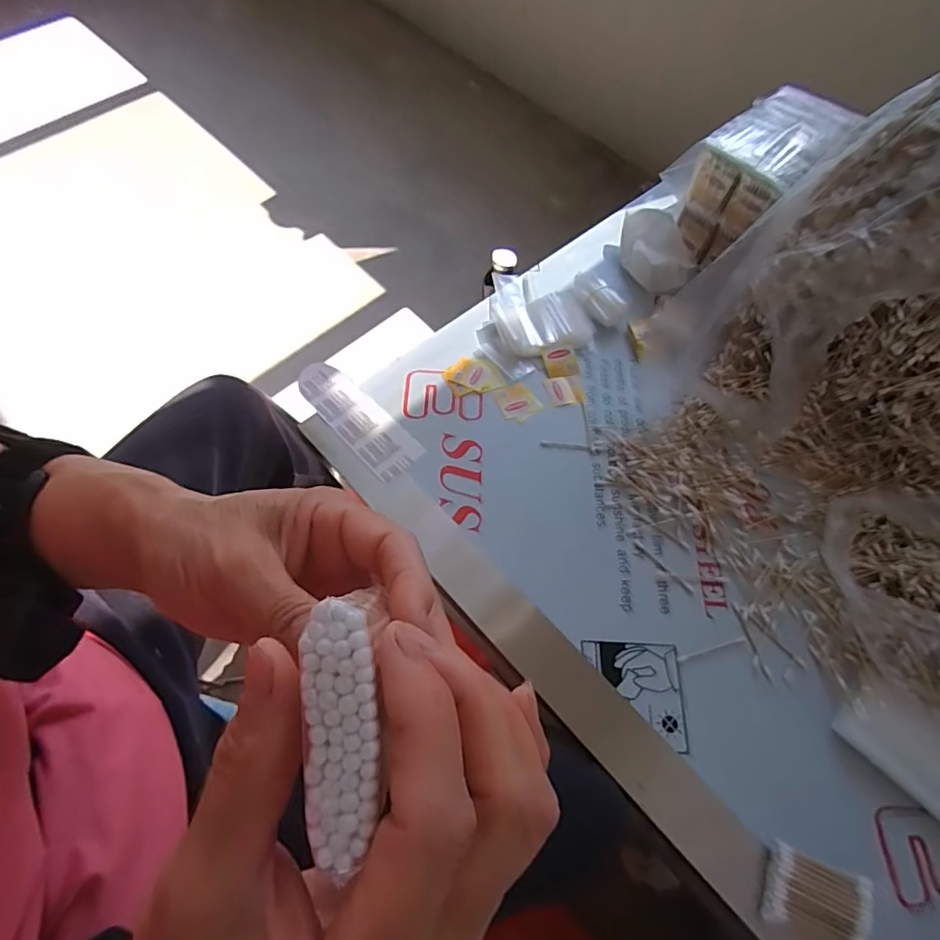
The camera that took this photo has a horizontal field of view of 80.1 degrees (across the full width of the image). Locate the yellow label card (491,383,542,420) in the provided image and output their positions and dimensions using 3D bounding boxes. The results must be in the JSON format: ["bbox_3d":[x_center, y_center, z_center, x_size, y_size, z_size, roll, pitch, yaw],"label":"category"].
[{"bbox_3d":[0.055,-0.082,0.657,0.044,0.004,0.044,-21,65,-10],"label":"yellow label card"}]

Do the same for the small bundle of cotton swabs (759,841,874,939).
[{"bbox_3d":[0.268,0.332,0.436,0.075,0.017,0.051,18,65,10],"label":"small bundle of cotton swabs"}]

